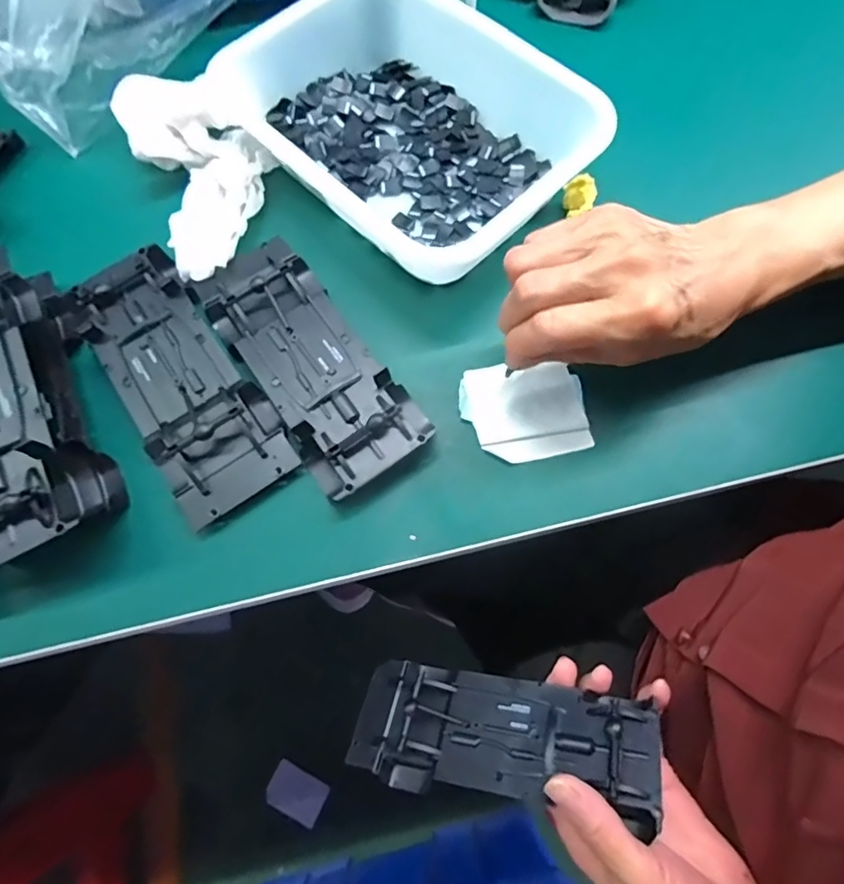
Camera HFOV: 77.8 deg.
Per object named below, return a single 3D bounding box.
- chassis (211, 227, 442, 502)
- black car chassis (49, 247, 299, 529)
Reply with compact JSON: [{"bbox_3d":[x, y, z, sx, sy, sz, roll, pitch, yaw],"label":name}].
[{"bbox_3d":[-0.072,-0.054,0.340,0.076,0.029,0.183,-34,71,-10],"label":"chassis"},{"bbox_3d":[-0.160,-0.041,0.339,0.079,0.031,0.193,-37,72,-11],"label":"black car chassis"}]

